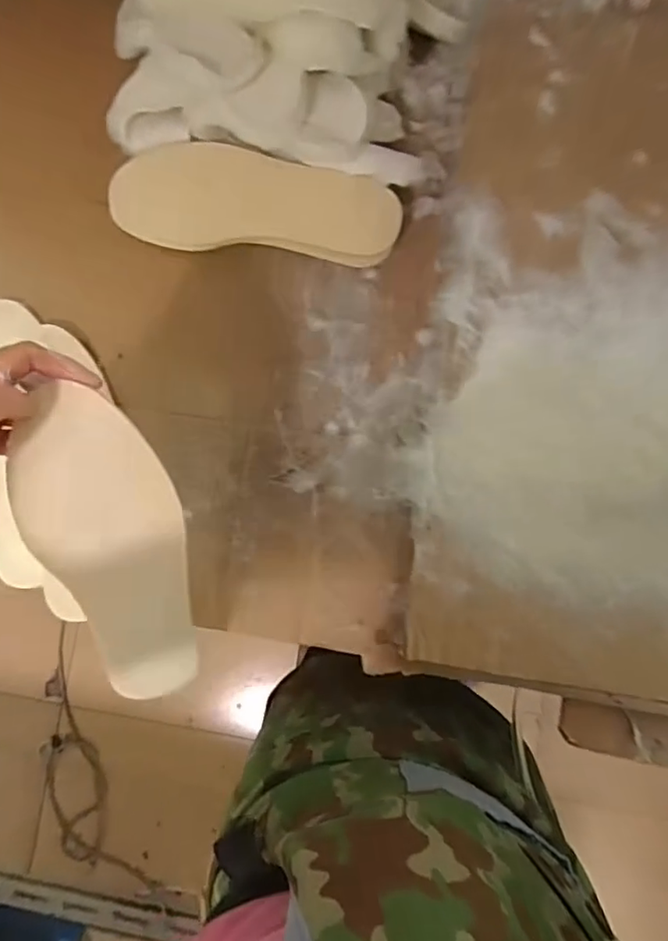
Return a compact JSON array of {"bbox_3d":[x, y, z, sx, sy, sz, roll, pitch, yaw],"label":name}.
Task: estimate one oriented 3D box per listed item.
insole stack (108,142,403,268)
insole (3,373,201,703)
[{"bbox_3d":[-0.076,-0.252,0.526,0.272,0.019,0.091,9,105,10],"label":"insole stack"},{"bbox_3d":[-0.150,0.065,0.399,0.092,0.041,0.251,-15,122,-15],"label":"insole"}]

